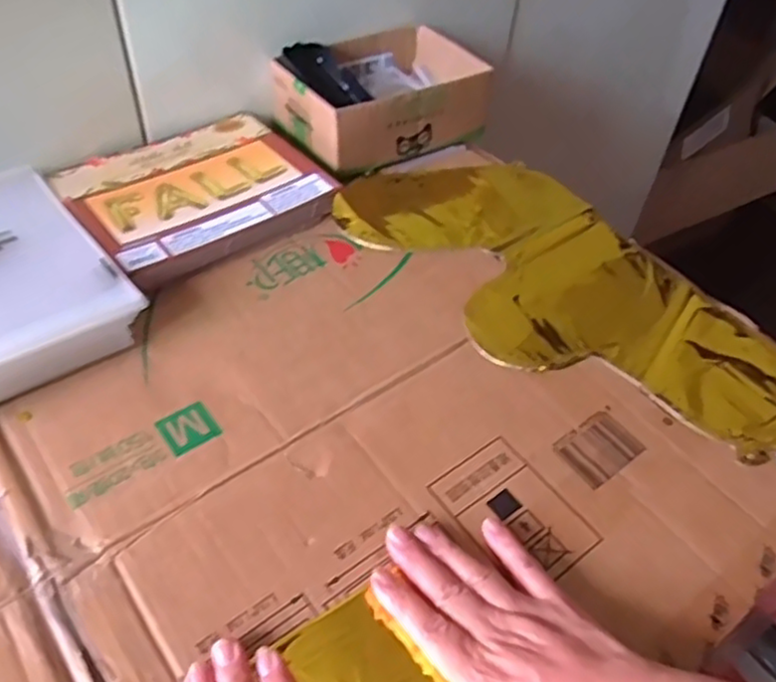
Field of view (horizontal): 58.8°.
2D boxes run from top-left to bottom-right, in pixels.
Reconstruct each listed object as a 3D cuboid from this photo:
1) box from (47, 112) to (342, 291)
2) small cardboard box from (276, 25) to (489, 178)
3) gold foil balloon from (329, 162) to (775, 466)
[{"bbox_3d":[-0.168,-0.136,0.607,0.202,0.024,0.171,-28,58,-27],"label":"box"},{"bbox_3d":[-0.007,-0.249,0.687,0.189,0.061,0.142,-22,55,-23],"label":"small cardboard box"},{"bbox_3d":[0.147,-0.043,0.550,0.188,0.016,0.433,-31,59,-29],"label":"gold foil balloon"}]

